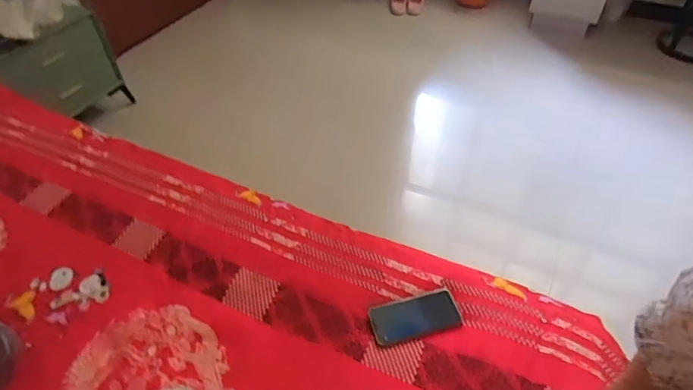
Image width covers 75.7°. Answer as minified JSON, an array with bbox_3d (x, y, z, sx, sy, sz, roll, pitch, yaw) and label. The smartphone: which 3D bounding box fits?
[{"bbox_3d":[0.126,0.222,0.821,0.159,0.005,0.083,-11,47,-9],"label":"smartphone"}]

